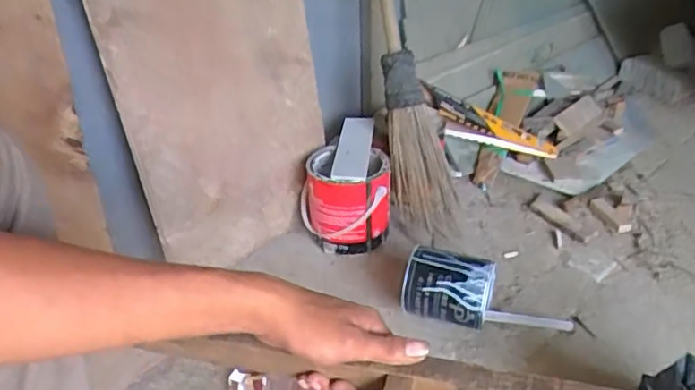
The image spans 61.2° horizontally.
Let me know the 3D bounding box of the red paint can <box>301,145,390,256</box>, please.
[{"bbox_3d":[-0.004,0.010,1.109,0.166,0.148,0.138,5,33,10],"label":"red paint can"}]

